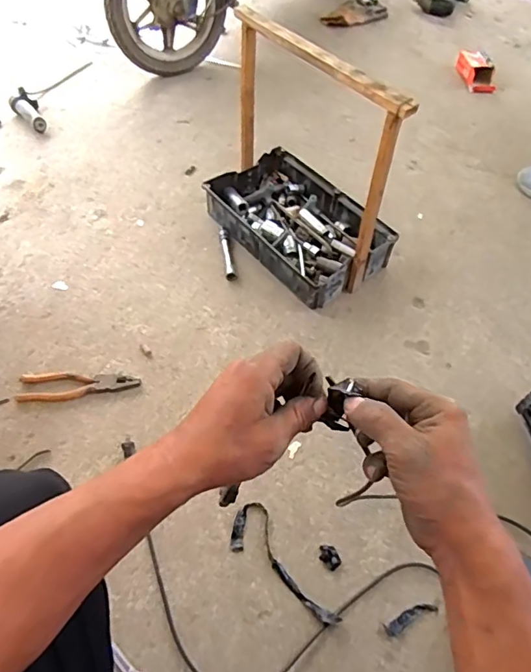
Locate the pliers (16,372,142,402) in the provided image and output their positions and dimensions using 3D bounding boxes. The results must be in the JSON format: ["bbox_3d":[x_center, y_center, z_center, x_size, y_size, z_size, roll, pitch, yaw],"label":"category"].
[{"bbox_3d":[-0.300,0.084,0.809,0.185,0.013,0.051,0,55,-3],"label":"pliers"}]

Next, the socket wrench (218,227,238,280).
[{"bbox_3d":[-0.074,-0.164,0.985,0.021,0.016,0.129,-6,55,-8],"label":"socket wrench"}]

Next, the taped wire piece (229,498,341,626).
[{"bbox_3d":[0.018,0.319,0.677,0.067,0.008,0.189,-30,62,-22],"label":"taped wire piece"}]

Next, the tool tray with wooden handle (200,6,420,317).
[{"bbox_3d":[0.069,-0.306,0.877,0.217,0.357,0.357,-33,65,-23],"label":"tool tray with wooden handle"}]

